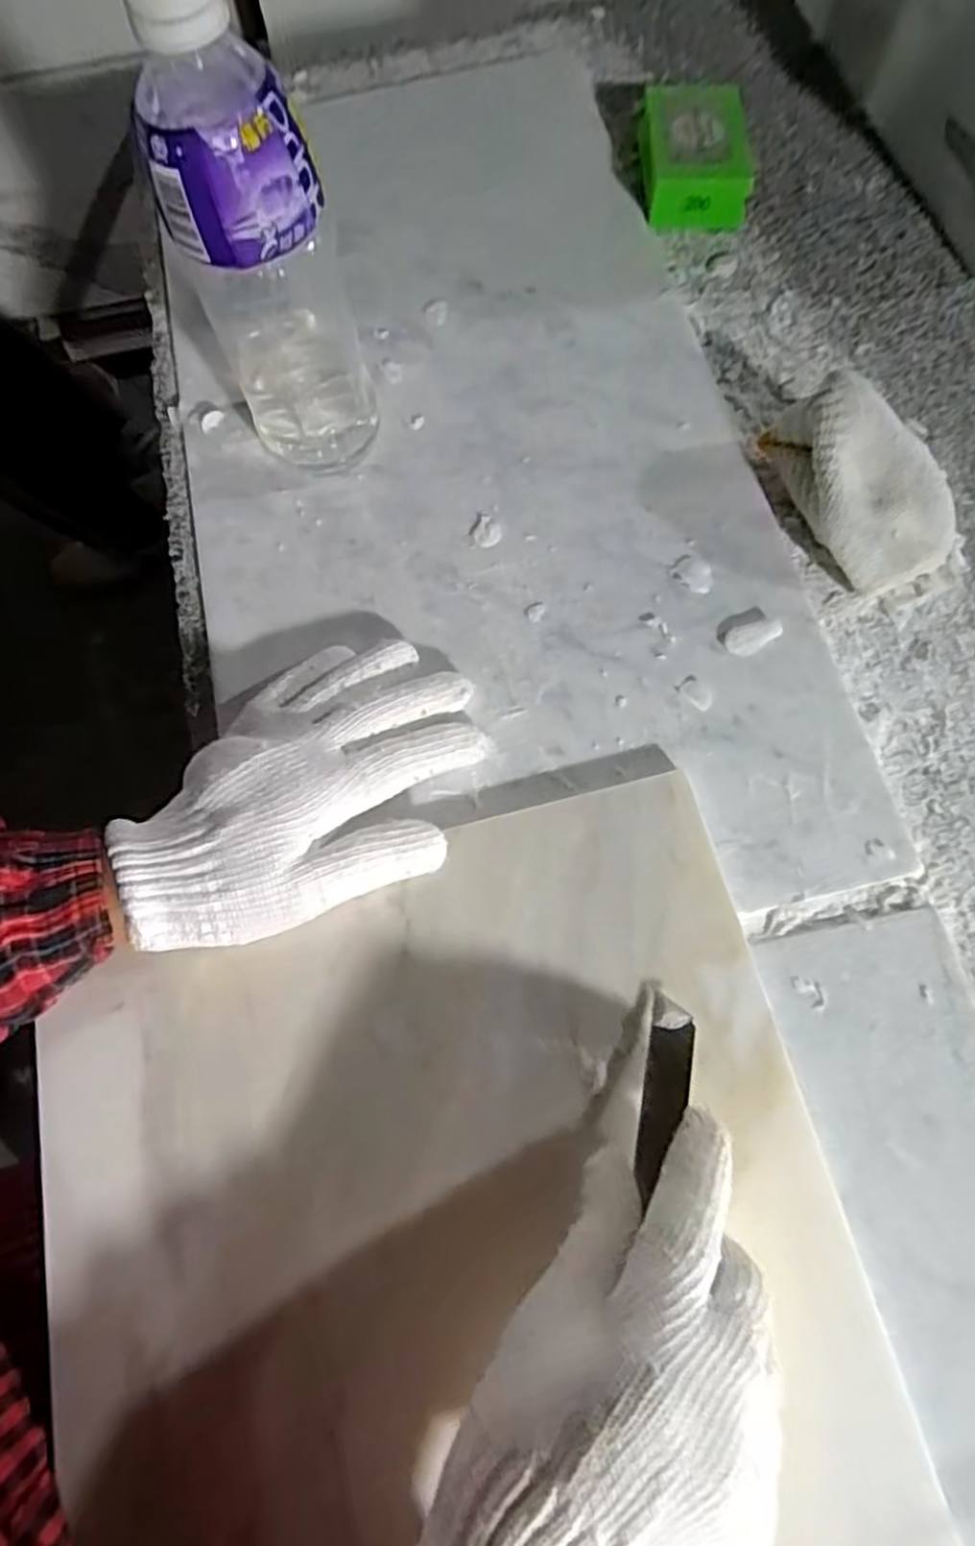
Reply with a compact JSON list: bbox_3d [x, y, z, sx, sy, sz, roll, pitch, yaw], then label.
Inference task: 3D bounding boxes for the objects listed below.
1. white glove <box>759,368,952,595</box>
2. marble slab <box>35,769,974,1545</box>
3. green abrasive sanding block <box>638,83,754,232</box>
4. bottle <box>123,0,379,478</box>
[{"bbox_3d":[0.188,-0.146,0.365,0.062,0.053,0.102,-16,72,-5],"label":"white glove"},{"bbox_3d":[0.022,0.309,0.238,0.298,0.016,0.585,-15,72,-4],"label":"marble slab"},{"bbox_3d":[0.127,-0.381,0.454,0.060,0.037,0.089,-2,71,0],"label":"green abrasive sanding block"},{"bbox_3d":[-0.098,-0.225,0.323,0.066,0.206,0.068,-16,72,-5],"label":"bottle"}]

